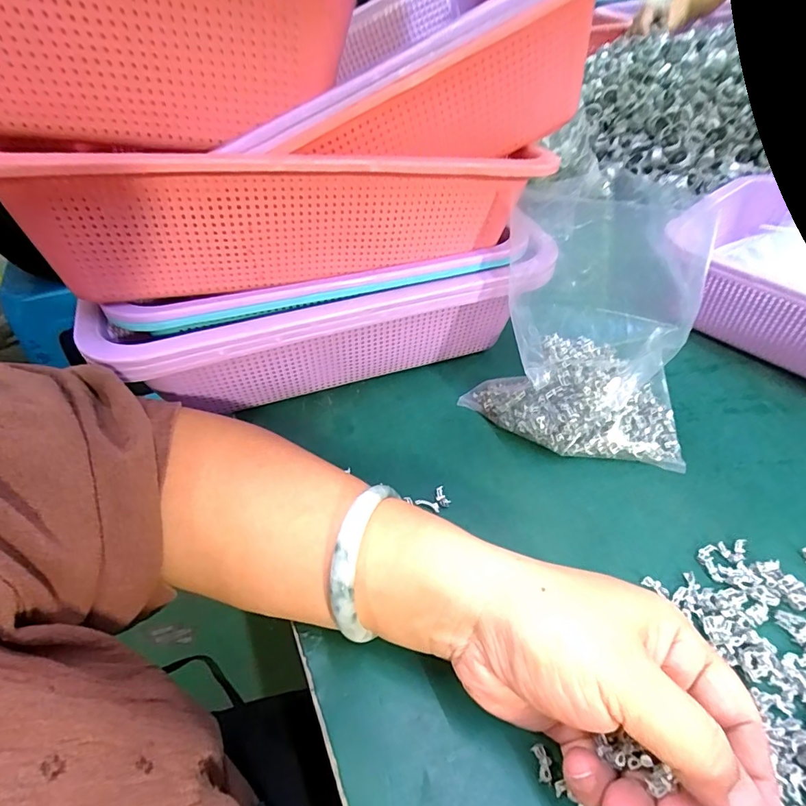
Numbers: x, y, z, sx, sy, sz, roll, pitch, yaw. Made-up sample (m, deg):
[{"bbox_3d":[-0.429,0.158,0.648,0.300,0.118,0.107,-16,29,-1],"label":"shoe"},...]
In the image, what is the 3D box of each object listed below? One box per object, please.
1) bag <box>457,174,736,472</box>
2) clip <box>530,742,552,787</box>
[{"bbox_3d":[0.124,-0.049,0.316,0.139,0.116,0.133,11,46,12],"label":"bag"},{"bbox_3d":[0.058,0.150,0.197,0.007,0.004,0.014,-8,46,-7],"label":"clip"}]

